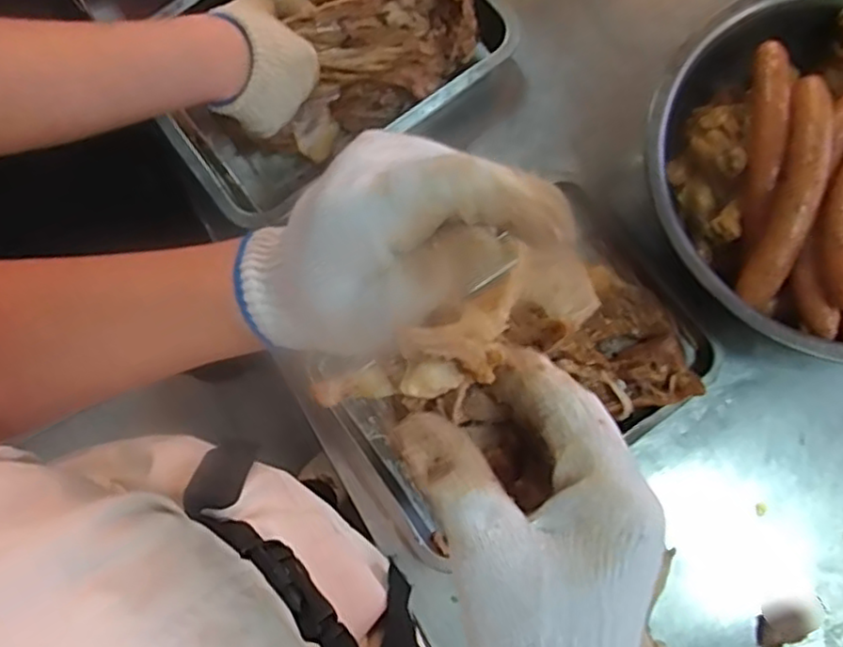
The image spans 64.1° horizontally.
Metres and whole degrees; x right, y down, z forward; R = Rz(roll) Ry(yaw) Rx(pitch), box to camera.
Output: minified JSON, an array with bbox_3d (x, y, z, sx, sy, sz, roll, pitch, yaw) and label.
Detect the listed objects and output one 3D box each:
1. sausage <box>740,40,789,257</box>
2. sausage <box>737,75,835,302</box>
[{"bbox_3d":[0.295,-0.158,0.583,0.025,0.031,0.183,10,79,3],"label":"sausage"},{"bbox_3d":[0.315,-0.116,0.570,0.034,0.046,0.201,17,80,4],"label":"sausage"}]

